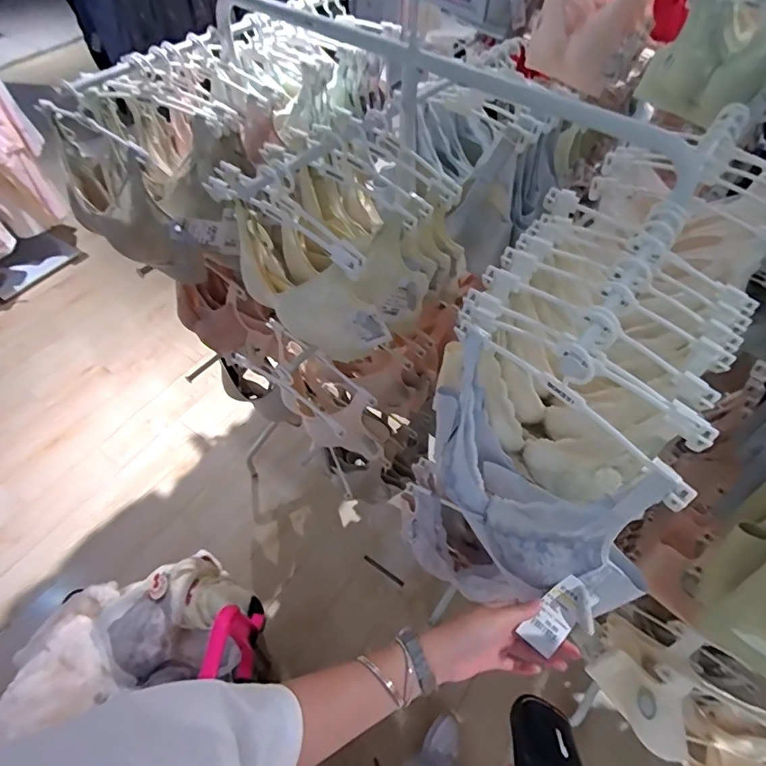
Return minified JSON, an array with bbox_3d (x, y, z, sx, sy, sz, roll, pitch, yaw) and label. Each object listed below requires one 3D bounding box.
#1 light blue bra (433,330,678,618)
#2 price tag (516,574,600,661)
[{"bbox_3d":[0.150,0.109,0.513,0.089,0.181,0.276,-31,60,-21],"label":"light blue bra"},{"bbox_3d":[0.192,0.253,0.534,0.041,0.014,0.087,36,94,23],"label":"price tag"}]

